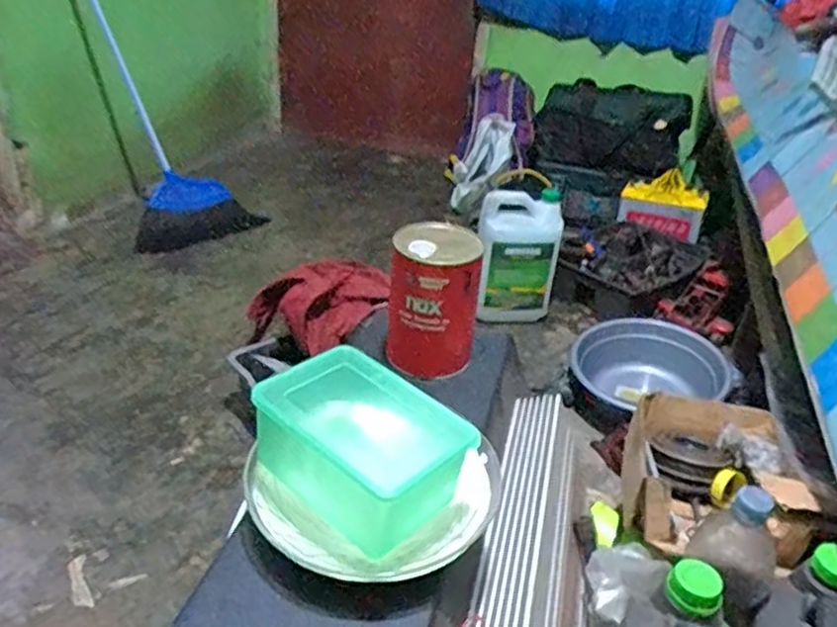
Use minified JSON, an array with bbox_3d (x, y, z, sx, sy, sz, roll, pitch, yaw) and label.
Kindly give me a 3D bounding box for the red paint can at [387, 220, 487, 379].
[{"bbox_3d":[0.019,-0.014,0.769,0.096,0.152,0.090,7,31,3],"label":"red paint can"}]

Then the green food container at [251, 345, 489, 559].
[{"bbox_3d":[-0.049,0.104,0.558,0.166,0.089,0.115,28,38,33],"label":"green food container"}]

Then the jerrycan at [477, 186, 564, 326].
[{"bbox_3d":[0.223,-0.130,1.587,0.193,0.305,0.105,-5,33,-15],"label":"jerrycan"}]

